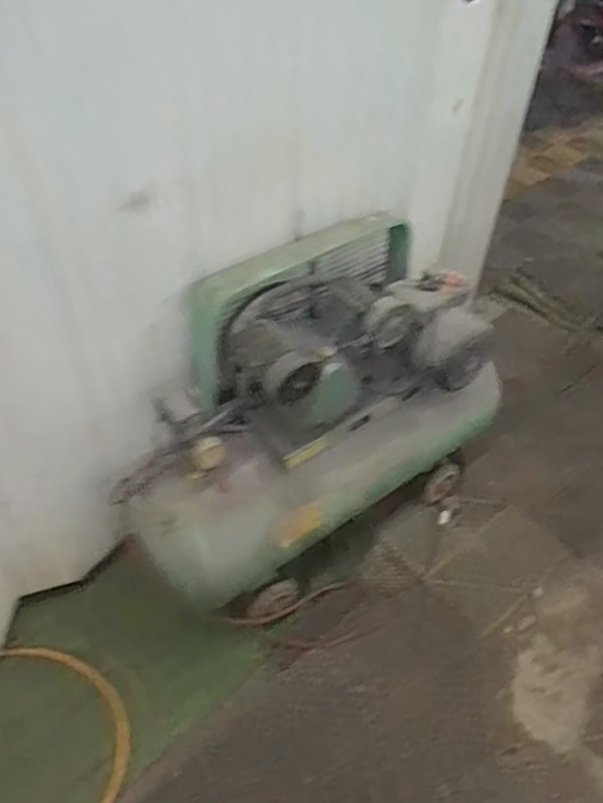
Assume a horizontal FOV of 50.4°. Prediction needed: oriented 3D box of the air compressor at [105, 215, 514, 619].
[{"bbox_3d":[0.020,0.052,1.507,0.904,0.695,0.403,-26,51,-26],"label":"air compressor"}]

